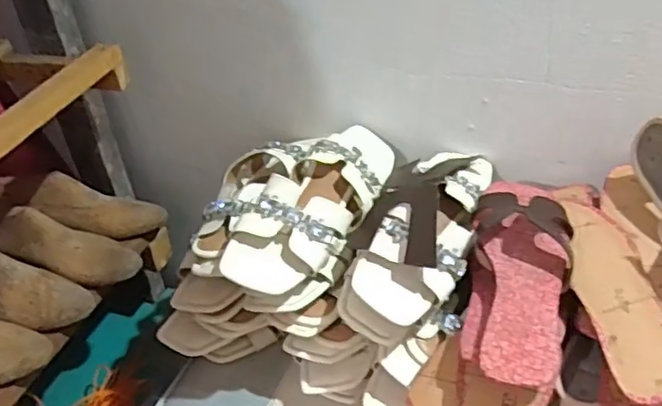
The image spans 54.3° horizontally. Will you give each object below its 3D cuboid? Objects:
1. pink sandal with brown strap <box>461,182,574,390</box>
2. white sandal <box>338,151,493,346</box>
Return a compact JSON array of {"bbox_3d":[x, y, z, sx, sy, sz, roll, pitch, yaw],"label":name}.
[{"bbox_3d":[0.169,0.059,0.576,0.087,0.054,0.247,4,38,14],"label":"pink sandal with brown strap"},{"bbox_3d":[0.105,0.024,0.651,0.099,0.083,0.250,16,42,27],"label":"white sandal"}]

